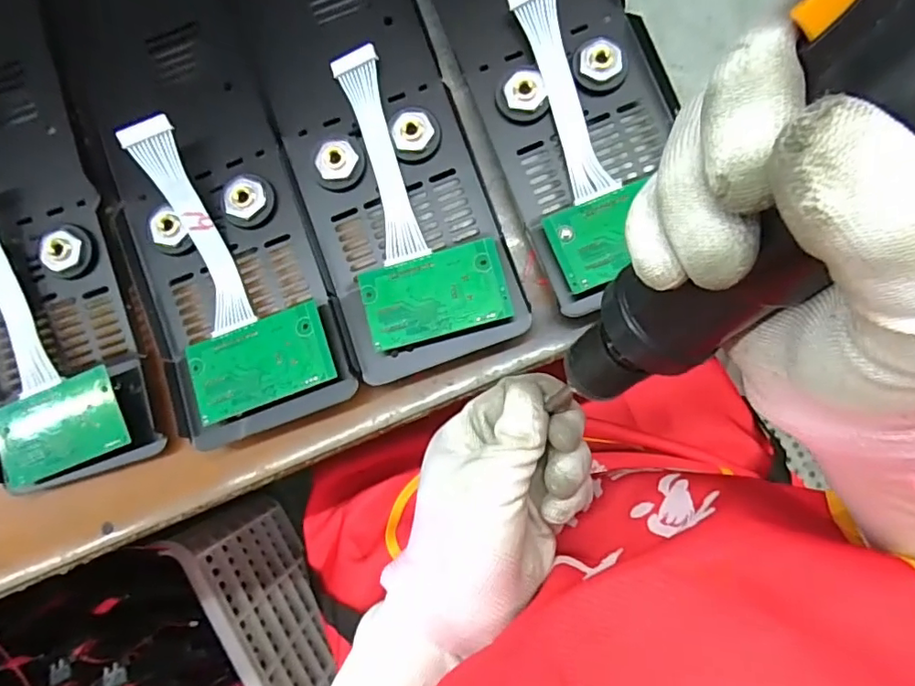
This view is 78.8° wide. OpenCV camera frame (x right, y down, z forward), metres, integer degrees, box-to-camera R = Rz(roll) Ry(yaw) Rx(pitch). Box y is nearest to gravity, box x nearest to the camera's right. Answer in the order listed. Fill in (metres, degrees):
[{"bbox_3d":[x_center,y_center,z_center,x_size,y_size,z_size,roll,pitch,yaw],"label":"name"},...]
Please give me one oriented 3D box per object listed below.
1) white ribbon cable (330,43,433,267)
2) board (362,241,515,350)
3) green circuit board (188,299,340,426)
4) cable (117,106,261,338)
[{"bbox_3d":[-0.041,-0.100,0.300,0.024,0.008,0.115,-15,86,2],"label":"white ribbon cable"},{"bbox_3d":[-0.011,-0.026,0.289,0.073,0.004,0.045,-15,77,3],"label":"board"},{"bbox_3d":[-0.103,0.010,0.292,0.072,0.010,0.044,-21,86,2],"label":"green circuit board"},{"bbox_3d":[-0.140,-0.061,0.296,0.023,0.016,0.113,-22,101,2],"label":"cable"}]

